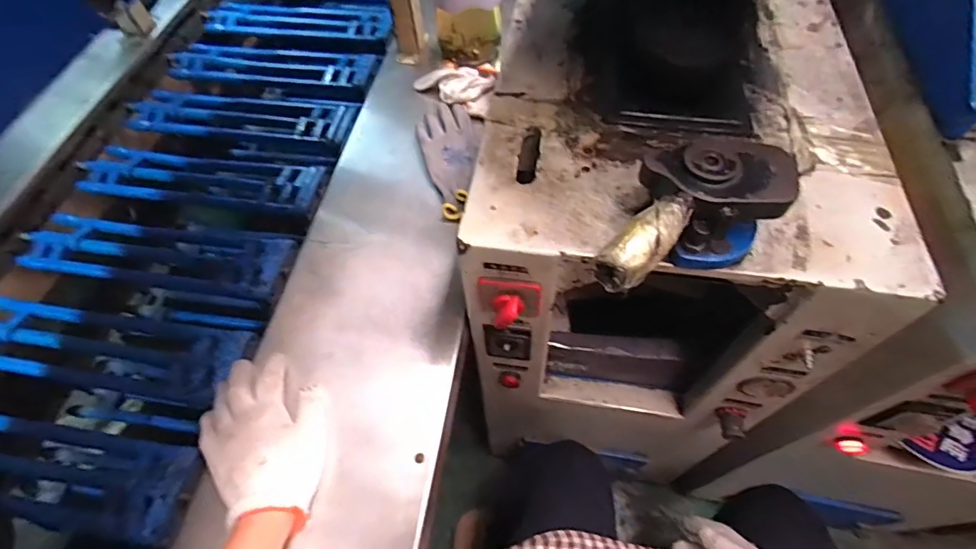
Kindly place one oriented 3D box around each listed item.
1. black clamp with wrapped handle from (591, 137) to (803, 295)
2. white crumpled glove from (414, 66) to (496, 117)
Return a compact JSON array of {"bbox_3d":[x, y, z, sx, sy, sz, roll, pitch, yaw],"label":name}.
[{"bbox_3d":[0.153,-0.046,0.392,0.188,0.076,0.091,-22,60,-11],"label":"black clamp with wrapped handle"},{"bbox_3d":[-0.045,-0.301,0.764,0.084,0.032,0.133,-40,65,-20],"label":"white crumpled glove"}]

